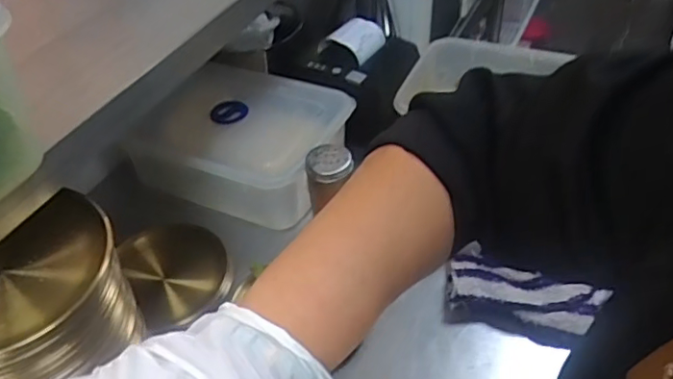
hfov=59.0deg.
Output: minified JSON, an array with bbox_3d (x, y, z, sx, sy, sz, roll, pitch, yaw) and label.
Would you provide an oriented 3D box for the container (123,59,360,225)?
[{"bbox_3d":[-0.119,-0.075,0.876,0.260,0.130,0.228,14,46,21],"label":"container"}]

